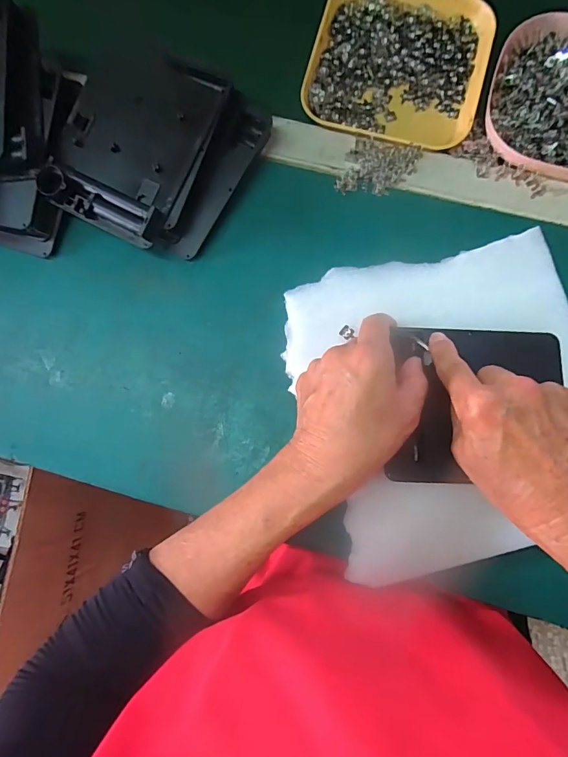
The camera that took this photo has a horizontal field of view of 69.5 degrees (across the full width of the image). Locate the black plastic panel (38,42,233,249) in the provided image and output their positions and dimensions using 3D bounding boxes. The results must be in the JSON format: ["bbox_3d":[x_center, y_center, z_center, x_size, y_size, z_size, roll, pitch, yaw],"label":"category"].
[{"bbox_3d":[-0.121,-0.185,0.321,0.113,0.016,0.140,23,91,5],"label":"black plastic panel"}]

